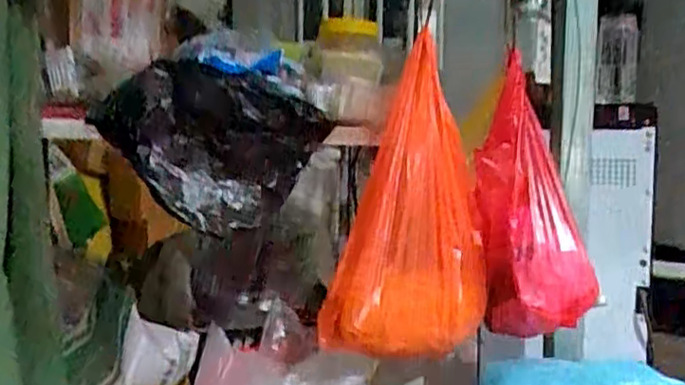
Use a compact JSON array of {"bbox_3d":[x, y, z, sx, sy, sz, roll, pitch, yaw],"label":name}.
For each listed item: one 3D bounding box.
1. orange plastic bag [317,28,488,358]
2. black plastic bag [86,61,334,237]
[{"bbox_3d":[0.102,0.018,0.993,0.177,0.418,0.258,3,7,24],"label":"orange plastic bag"},{"bbox_3d":[-0.202,-0.070,1.041,0.336,0.243,0.122,0,7,3],"label":"black plastic bag"}]

